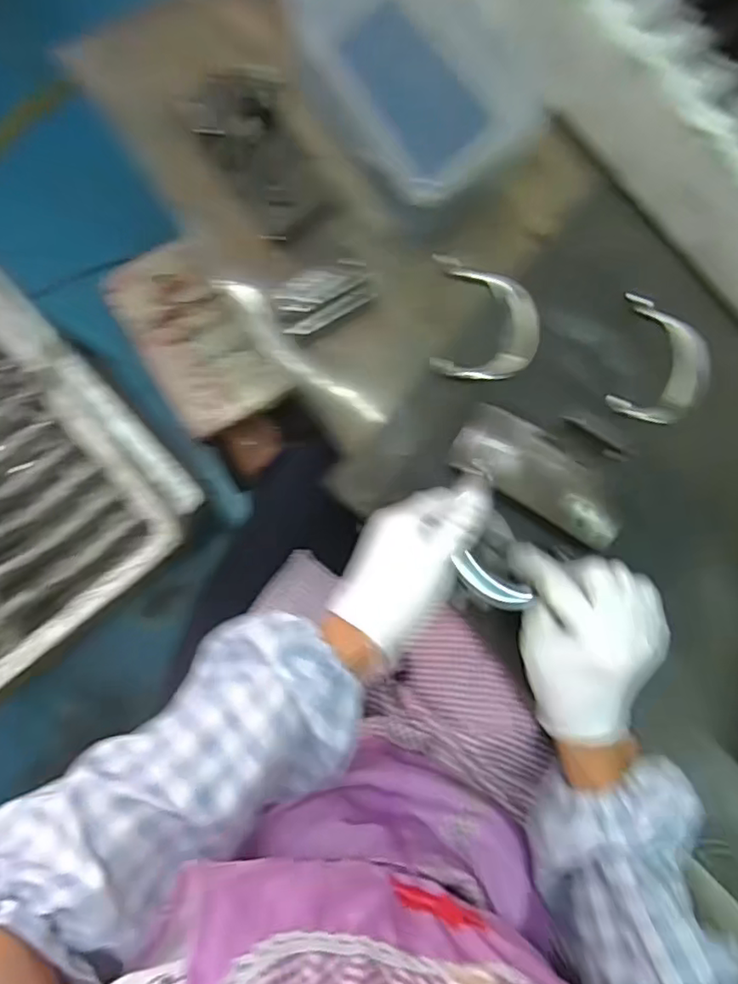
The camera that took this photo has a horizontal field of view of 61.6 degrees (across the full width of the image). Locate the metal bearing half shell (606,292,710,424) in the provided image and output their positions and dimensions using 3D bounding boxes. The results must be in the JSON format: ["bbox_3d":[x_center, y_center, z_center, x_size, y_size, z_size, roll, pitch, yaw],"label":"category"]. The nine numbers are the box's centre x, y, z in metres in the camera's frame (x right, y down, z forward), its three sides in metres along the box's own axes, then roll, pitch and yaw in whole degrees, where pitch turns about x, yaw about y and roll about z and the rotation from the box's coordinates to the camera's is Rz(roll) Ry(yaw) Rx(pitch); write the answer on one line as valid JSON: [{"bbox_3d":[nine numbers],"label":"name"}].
[{"bbox_3d":[0.228,-0.097,0.476,0.079,0.021,0.093,15,84,-1],"label":"metal bearing half shell"}]

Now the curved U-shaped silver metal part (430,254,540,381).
[{"bbox_3d":[0.090,-0.129,0.475,0.083,0.028,0.091,2,84,-2],"label":"curved U-shaped silver metal part"}]

